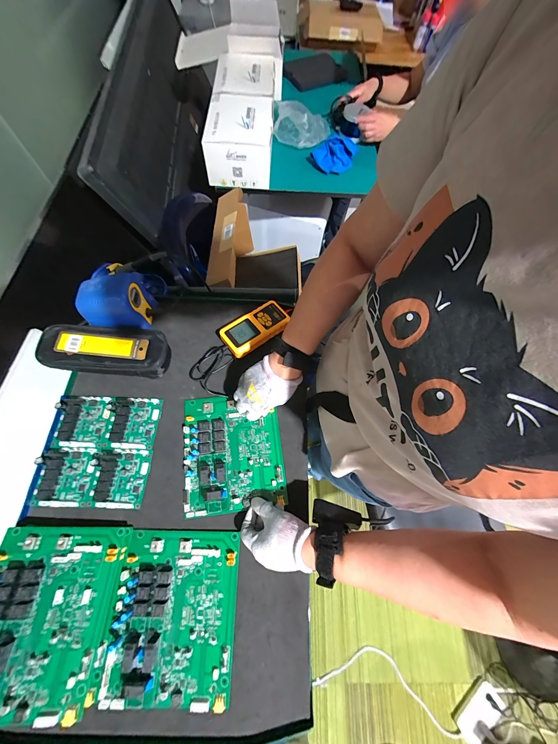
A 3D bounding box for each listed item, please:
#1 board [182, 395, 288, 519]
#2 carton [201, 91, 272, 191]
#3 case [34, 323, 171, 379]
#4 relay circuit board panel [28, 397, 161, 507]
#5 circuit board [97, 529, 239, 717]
[{"bbox_3d":[-0.084,0.135,0.461,0.174,0.029,0.196,-6,69,-4],"label":"board"},{"bbox_3d":[-0.121,-0.745,0.847,0.195,0.130,0.254,3,69,-1],"label":"carton"},{"bbox_3d":[-0.336,-0.043,0.512,0.230,0.045,0.093,3,69,-1],"label":"case"},{"bbox_3d":[-0.317,0.134,0.461,0.180,0.021,0.186,2,69,-1],"label":"relay circuit board panel"},{"bbox_3d":[-0.152,0.345,0.373,0.171,0.029,0.199,2,69,-1],"label":"circuit board"}]

